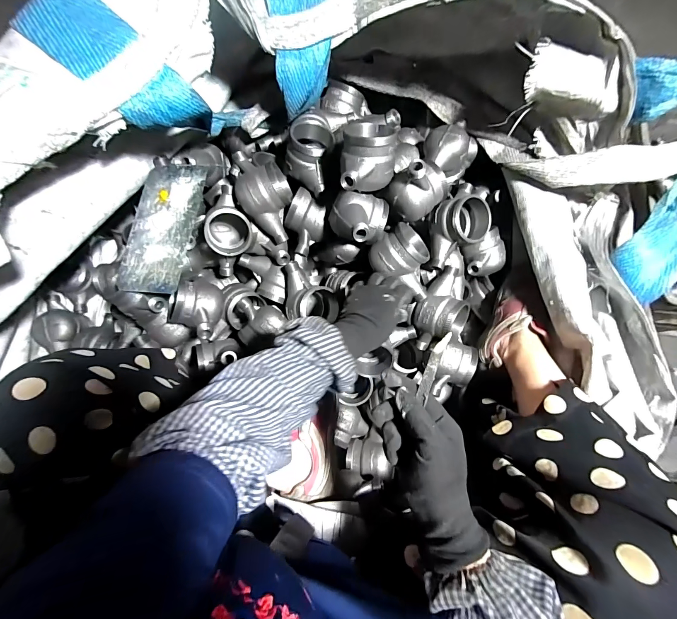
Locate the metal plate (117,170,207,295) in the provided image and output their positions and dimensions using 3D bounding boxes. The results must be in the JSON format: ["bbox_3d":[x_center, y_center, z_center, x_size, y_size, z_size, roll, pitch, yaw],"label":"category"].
[{"bbox_3d":[-0.302,-0.141,0.556,0.122,0.011,0.232,1,75,11],"label":"metal plate"}]

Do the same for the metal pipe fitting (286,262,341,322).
[{"bbox_3d":[-0.051,-0.032,0.604,0.094,0.085,0.097,-6,77,-1],"label":"metal pipe fitting"}]

